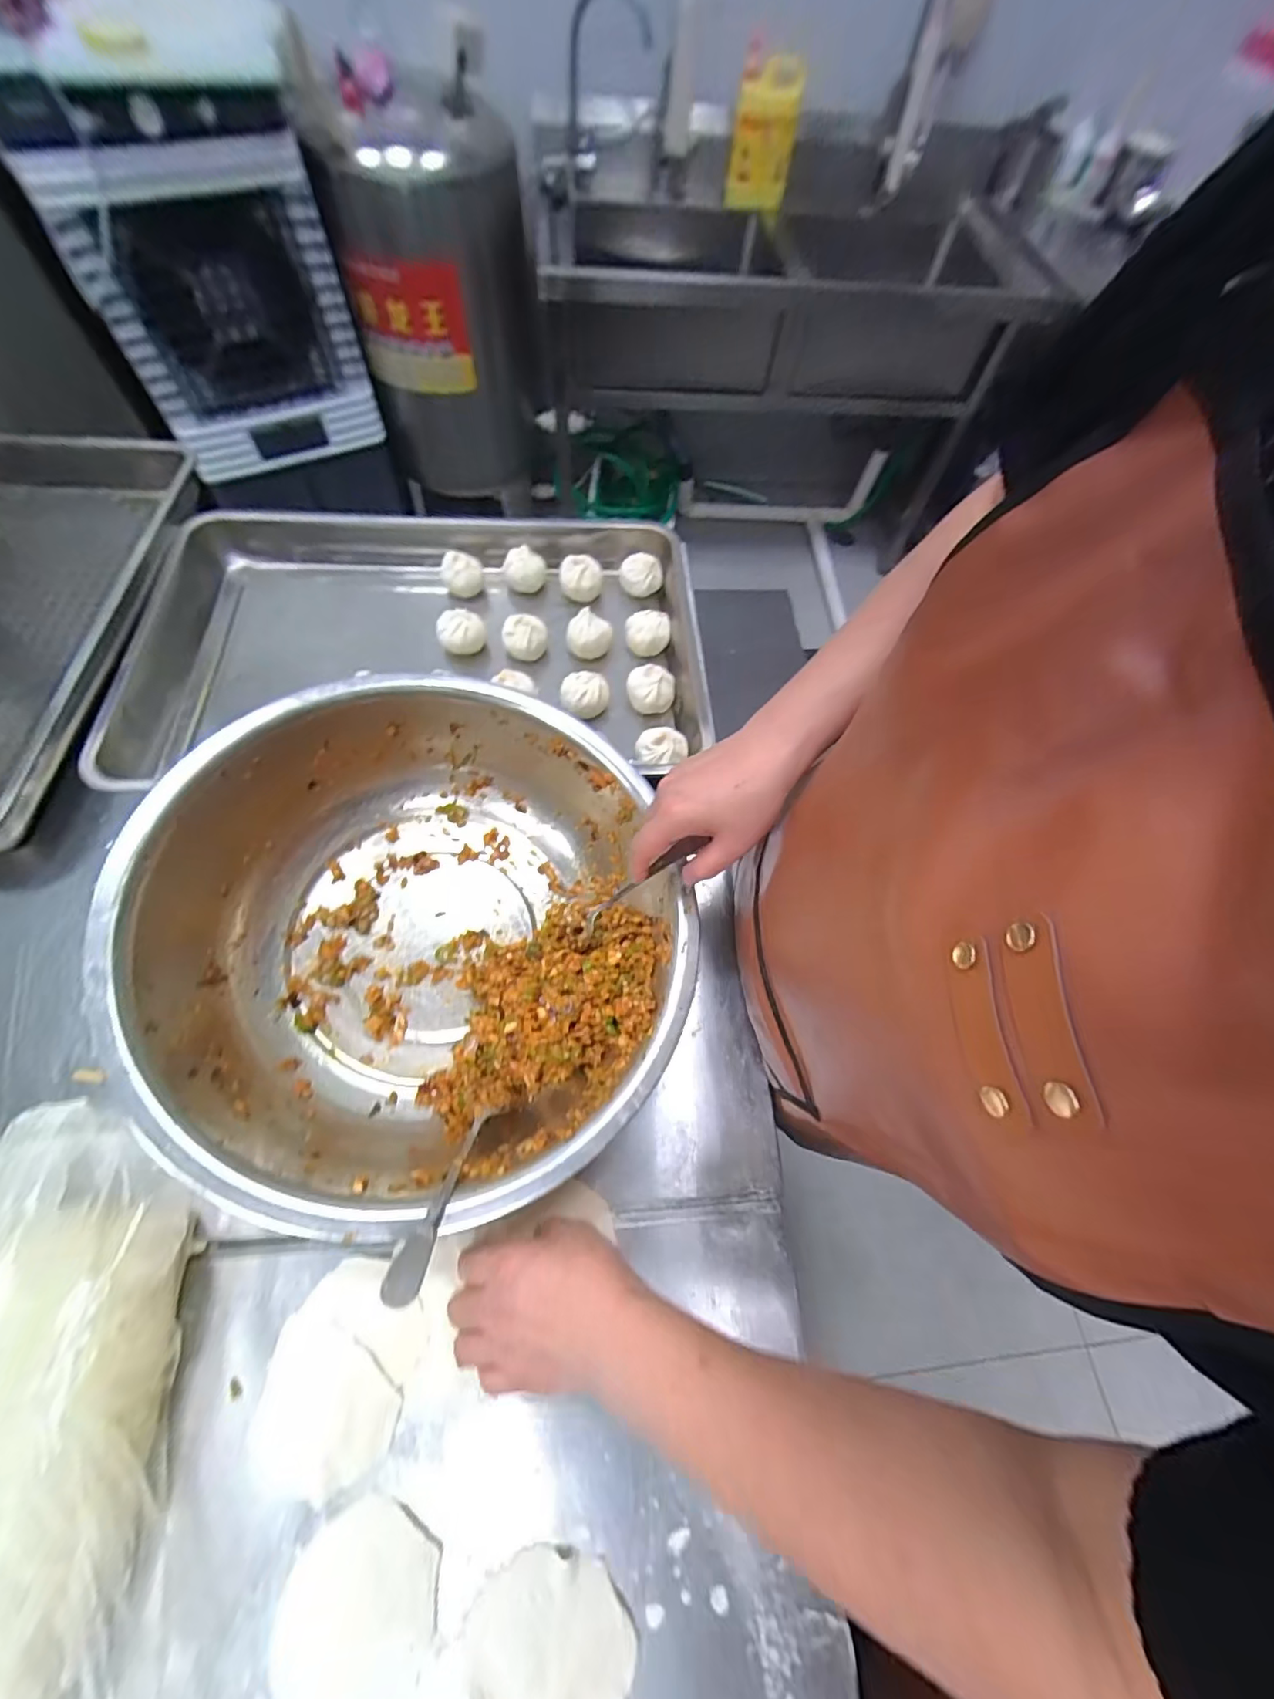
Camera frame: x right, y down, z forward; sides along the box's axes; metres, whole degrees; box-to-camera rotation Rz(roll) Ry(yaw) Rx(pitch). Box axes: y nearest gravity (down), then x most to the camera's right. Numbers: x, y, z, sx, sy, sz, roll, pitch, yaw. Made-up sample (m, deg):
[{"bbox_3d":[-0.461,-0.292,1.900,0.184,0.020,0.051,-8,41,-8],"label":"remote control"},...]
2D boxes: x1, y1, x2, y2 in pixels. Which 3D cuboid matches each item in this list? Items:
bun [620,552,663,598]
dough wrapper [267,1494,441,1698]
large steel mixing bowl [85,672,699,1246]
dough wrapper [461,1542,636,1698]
[{"bbox_3d":[0.006,-0.358,0.726,0.055,0.037,0.048,-1,64,-4],"label":"bun"},{"bbox_3d":[-0.168,0.452,0.329,0.083,0.005,0.094,35,68,13],"label":"dough wrapper"},{"bbox_3d":[-0.140,0.061,0.418,0.340,0.170,0.357,1,65,-2],"label":"large steel mixing bowl"},{"bbox_3d":[-0.051,0.474,0.321,0.095,0.010,0.093,2,65,-2],"label":"dough wrapper"}]

